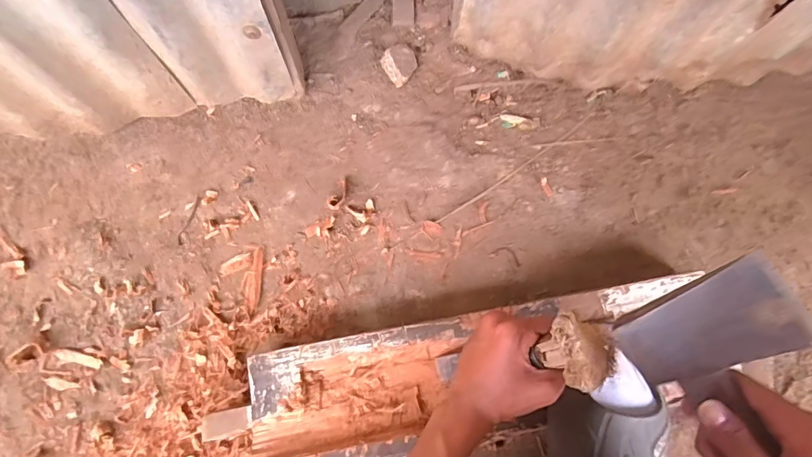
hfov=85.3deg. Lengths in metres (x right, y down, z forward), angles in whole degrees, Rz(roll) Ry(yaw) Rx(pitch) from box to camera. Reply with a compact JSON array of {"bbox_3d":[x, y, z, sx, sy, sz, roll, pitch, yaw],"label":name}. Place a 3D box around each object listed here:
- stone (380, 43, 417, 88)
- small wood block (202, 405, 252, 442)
[{"bbox_3d":[-0.006,-0.239,0.635,0.051,0.024,0.052,0,78,-2],"label":"stone"},{"bbox_3d":[-0.193,0.210,0.475,0.054,0.010,0.027,-11,79,-5],"label":"small wood block"}]

